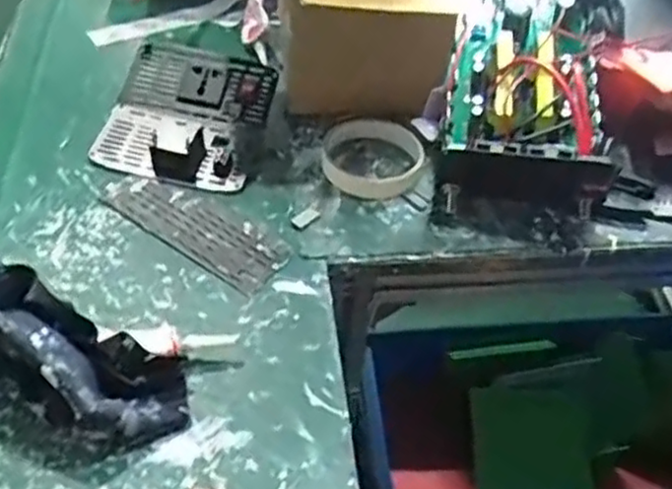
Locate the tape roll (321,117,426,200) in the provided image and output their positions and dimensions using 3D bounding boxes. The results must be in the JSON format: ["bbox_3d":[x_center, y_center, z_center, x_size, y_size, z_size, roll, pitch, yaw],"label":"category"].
[{"bbox_3d":[0.030,-0.074,0.607,0.085,0.020,0.092,3,46,-4],"label":"tape roll"}]

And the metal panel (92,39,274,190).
[{"bbox_3d":[-0.129,-0.116,0.627,0.128,0.036,0.143,11,46,4],"label":"metal panel"}]

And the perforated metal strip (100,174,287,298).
[{"bbox_3d":[-0.111,-0.014,0.553,0.152,0.004,0.053,27,49,19],"label":"perforated metal strip"}]

